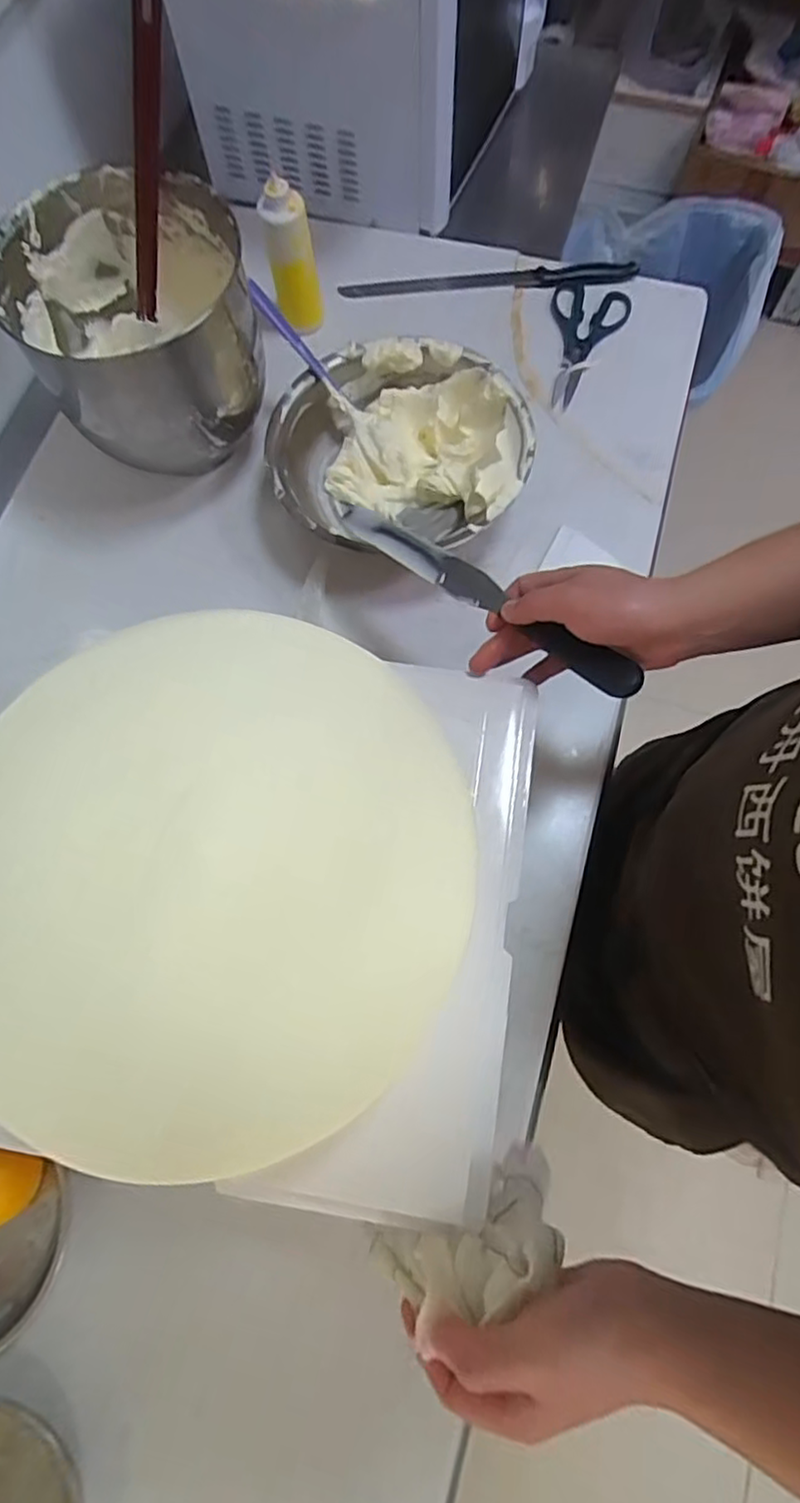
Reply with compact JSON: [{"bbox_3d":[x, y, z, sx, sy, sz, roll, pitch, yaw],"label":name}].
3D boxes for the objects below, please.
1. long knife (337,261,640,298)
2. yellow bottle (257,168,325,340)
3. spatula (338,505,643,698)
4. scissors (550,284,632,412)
[{"bbox_3d":[0.111,-0.593,0.821,0.370,0.020,0.033,-2,72,1],"label":"long knife"},{"bbox_3d":[-0.123,-0.562,0.744,0.052,0.148,0.052,-12,73,-2],"label":"yellow bottle"},{"bbox_3d":[0.054,-0.135,0.520,0.029,0.021,0.320,-43,58,-11],"label":"spatula"},{"bbox_3d":[0.223,-0.492,0.784,0.093,0.018,0.182,11,73,5],"label":"scissors"}]

